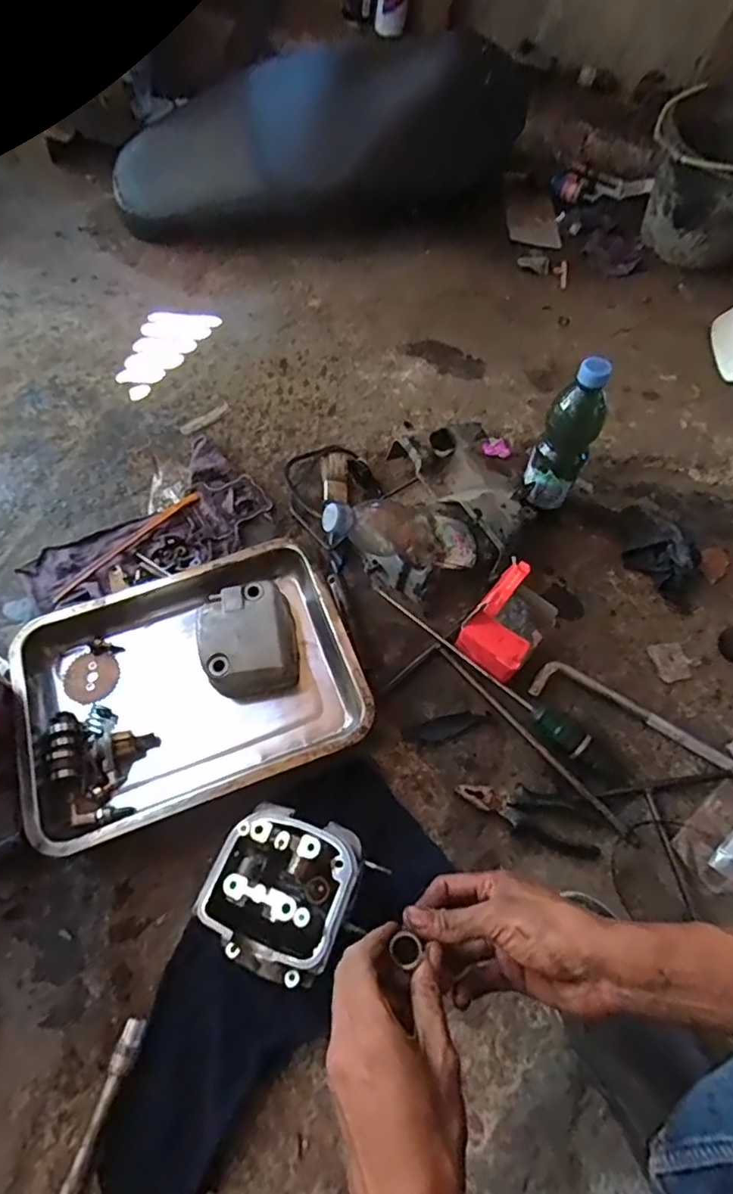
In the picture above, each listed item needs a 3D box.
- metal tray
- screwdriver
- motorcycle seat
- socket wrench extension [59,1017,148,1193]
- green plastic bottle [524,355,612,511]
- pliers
[{"bbox_3d":[-0.195,0.094,0.625,0.345,0.068,0.257,-17,64,-13],"label":"metal tray"},{"bbox_3d":[0.152,0.096,0.679,0.348,0.029,0.038,38,66,16],"label":"screwdriver"},{"bbox_3d":[-0.093,-0.825,1.034,0.757,0.208,0.183,-7,62,8],"label":"motorcycle seat"},{"bbox_3d":[-0.222,0.435,0.468,0.019,0.016,0.145,16,62,5],"label":"socket wrench extension"},{"bbox_3d":[0.248,-0.195,0.699,0.070,0.192,0.051,26,62,5],"label":"green plastic bottle"},{"bbox_3d":[0.174,0.233,0.606,0.152,0.018,0.057,12,62,3],"label":"pliers"}]

